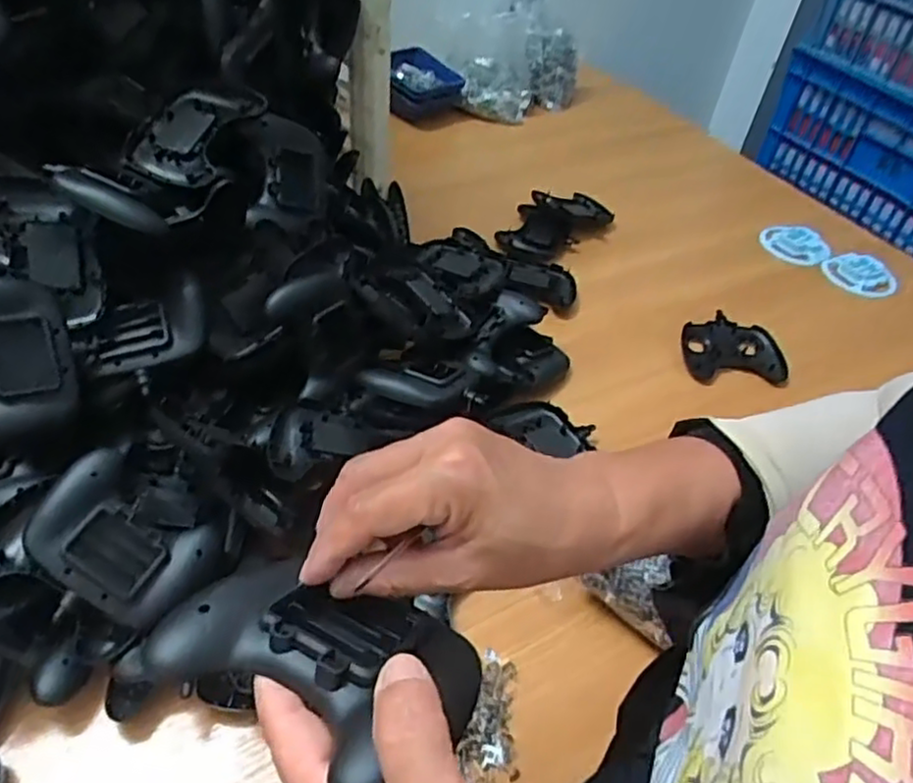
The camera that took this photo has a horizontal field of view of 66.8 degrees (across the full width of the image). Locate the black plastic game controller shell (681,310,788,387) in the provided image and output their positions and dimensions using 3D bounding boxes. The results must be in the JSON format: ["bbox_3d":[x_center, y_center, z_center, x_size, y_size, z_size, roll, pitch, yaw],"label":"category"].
[{"bbox_3d":[0.341,-0.053,0.861,0.117,0.026,0.114,6,44,-4],"label":"black plastic game controller shell"}]

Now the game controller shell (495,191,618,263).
[{"bbox_3d":[0.144,-0.257,1.036,0.213,0.038,0.111,-31,57,-34],"label":"game controller shell"}]

